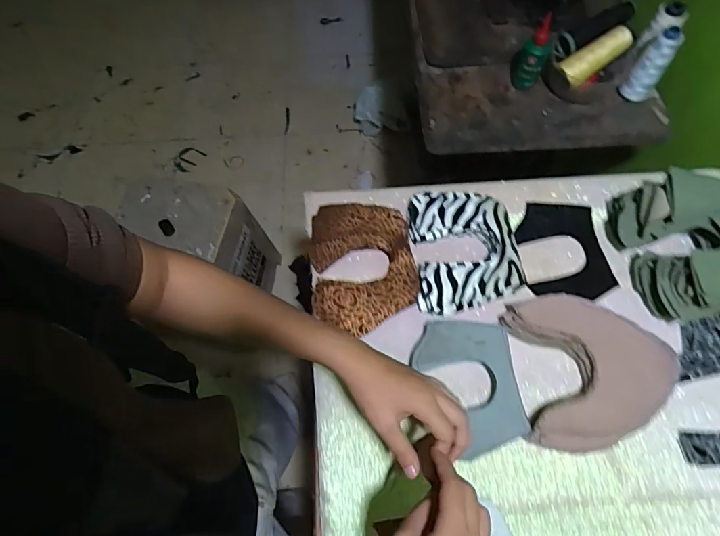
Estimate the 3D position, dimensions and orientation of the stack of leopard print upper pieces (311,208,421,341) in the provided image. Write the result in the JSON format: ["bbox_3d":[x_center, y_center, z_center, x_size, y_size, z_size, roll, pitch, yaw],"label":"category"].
[{"bbox_3d":[0.003,-0.003,0.595,0.135,0.033,0.179,-5,64,0],"label":"stack of leopard print upper pieces"}]

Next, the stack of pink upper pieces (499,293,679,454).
[{"bbox_3d":[0.277,0.117,0.525,0.175,0.030,0.173,-7,64,-1],"label":"stack of pink upper pieces"}]

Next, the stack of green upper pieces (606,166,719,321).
[{"bbox_3d":[0.432,-0.030,0.562,0.160,0.079,0.201,-15,65,-5],"label":"stack of green upper pieces"}]

